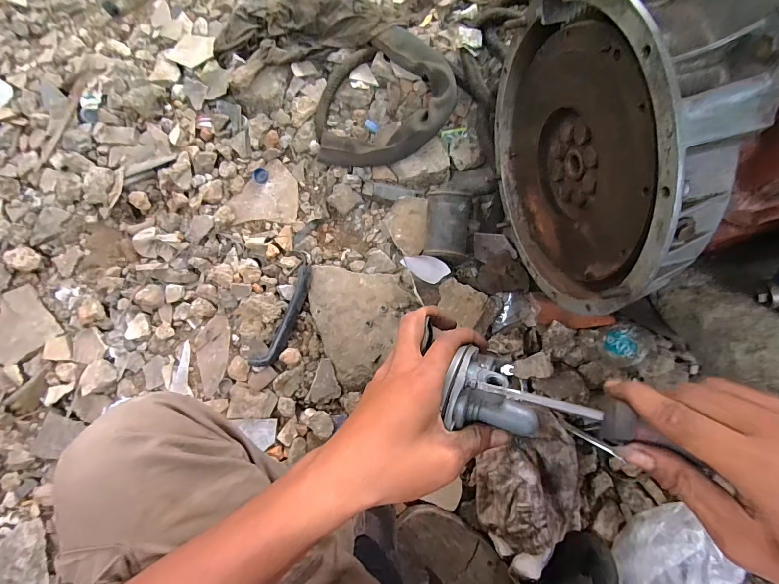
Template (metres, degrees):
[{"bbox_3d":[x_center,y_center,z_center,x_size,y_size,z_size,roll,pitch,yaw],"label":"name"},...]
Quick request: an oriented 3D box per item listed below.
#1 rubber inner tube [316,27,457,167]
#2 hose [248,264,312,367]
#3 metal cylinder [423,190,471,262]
[{"bbox_3d":[-0.016,-0.380,0.716,0.272,0.076,0.264,-4,82,5],"label":"rubber inner tube"},{"bbox_3d":[-0.198,0.051,0.698,0.043,0.021,0.213,28,85,8],"label":"hose"},{"bbox_3d":[0.105,-0.122,0.670,0.080,0.074,0.126,7,83,6],"label":"metal cylinder"}]

